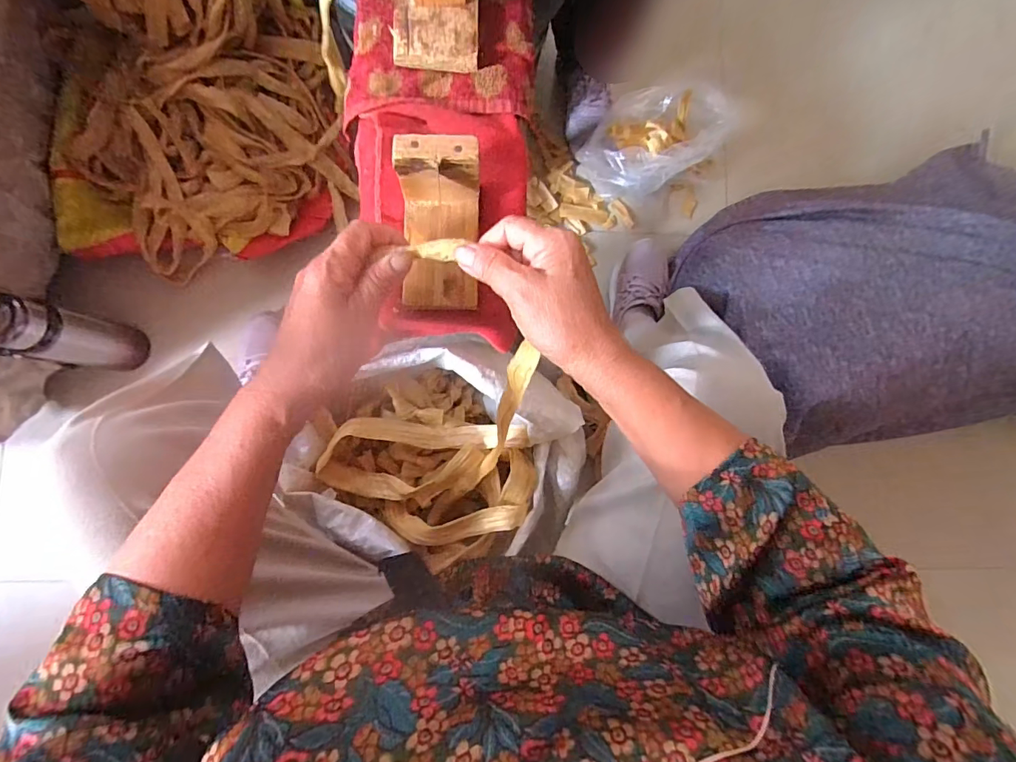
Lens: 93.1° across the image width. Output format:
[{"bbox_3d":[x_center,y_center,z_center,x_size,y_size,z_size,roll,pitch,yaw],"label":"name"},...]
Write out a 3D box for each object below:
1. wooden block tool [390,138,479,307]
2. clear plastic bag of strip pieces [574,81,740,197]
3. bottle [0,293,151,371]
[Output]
[{"bbox_3d":[-0.053,-0.114,0.364,0.062,0.070,0.107,1,84,-4],"label":"wooden block tool"},{"bbox_3d":[0.253,-0.421,0.828,0.254,0.090,0.175,-37,88,-7],"label":"clear plastic bag of strip pieces"},{"bbox_3d":[-0.587,-0.056,0.652,0.067,0.208,0.071,6,84,-4],"label":"bottle"}]

